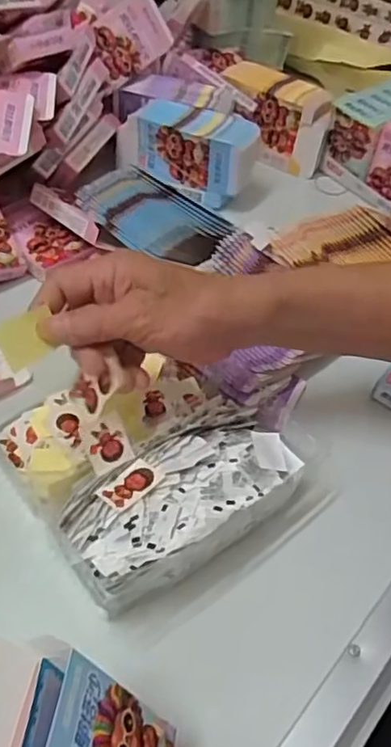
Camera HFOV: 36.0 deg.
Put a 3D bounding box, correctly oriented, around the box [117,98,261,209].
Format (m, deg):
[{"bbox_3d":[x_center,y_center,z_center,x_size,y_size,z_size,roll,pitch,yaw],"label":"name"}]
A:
[{"bbox_3d":[-0.013,-0.259,0.692,0.150,0.071,0.077,14,50,6],"label":"box"}]

